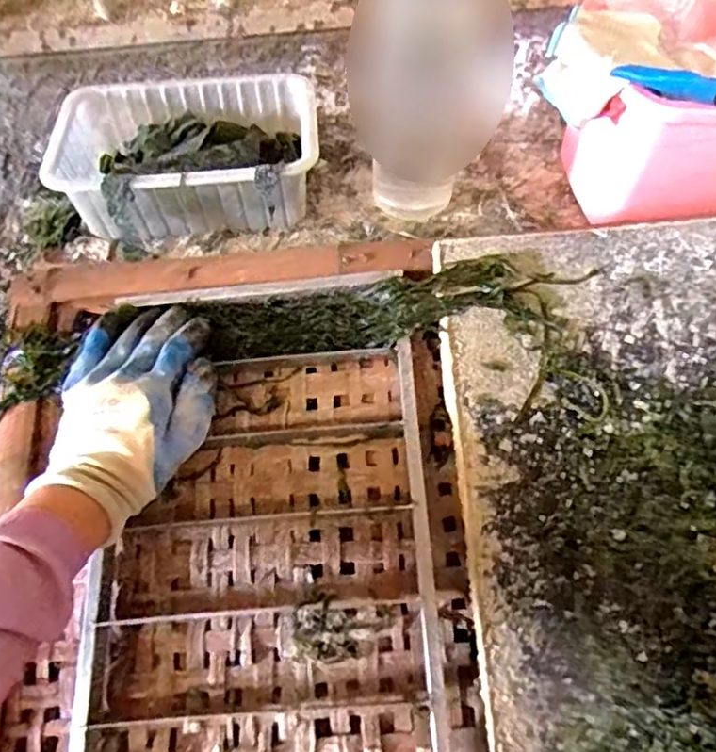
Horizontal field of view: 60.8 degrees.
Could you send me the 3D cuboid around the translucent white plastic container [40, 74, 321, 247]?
[{"bbox_3d":[-0.168,-0.217,0.624,0.253,0.085,0.173,-8,54,-1],"label":"translucent white plastic container"}]

